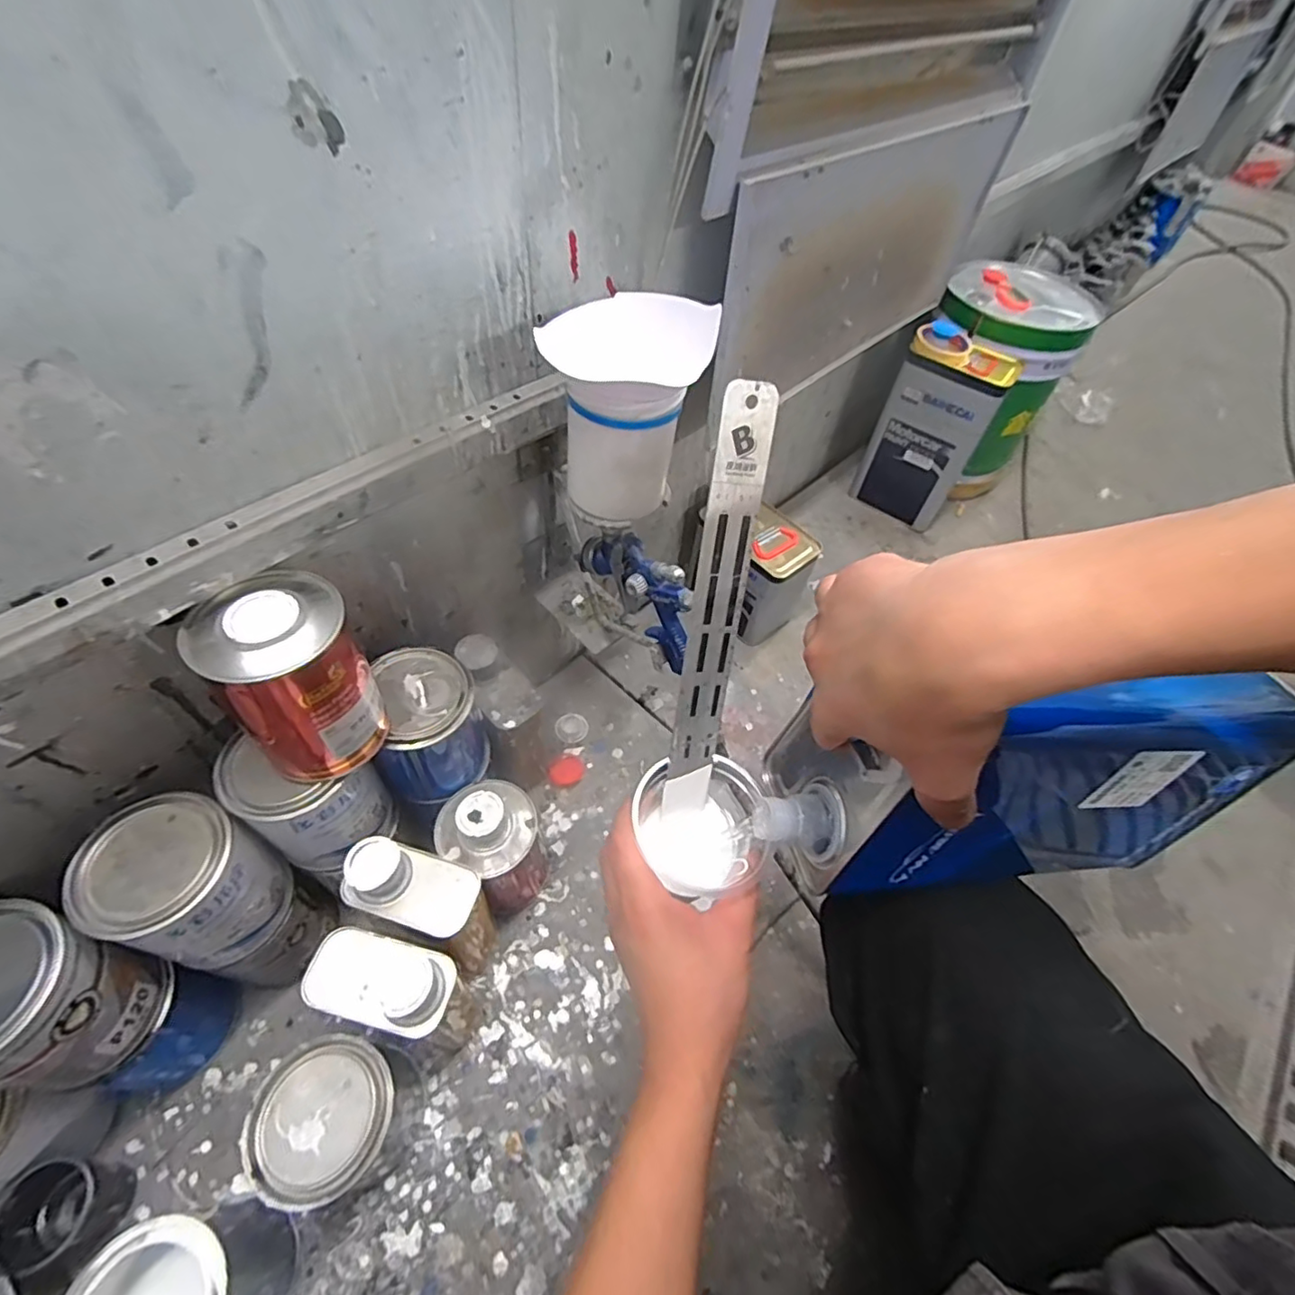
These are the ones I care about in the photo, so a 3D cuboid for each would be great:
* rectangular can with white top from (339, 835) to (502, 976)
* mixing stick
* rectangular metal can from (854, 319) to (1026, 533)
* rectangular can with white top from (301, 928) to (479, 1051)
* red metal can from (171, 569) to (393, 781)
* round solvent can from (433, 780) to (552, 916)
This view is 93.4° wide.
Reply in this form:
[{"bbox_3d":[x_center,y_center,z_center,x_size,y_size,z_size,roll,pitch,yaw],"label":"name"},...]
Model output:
[{"bbox_3d":[-0.212,0.254,0.597,0.116,0.205,0.063,17,53,7],"label":"rectangular can with white top"},{"bbox_3d":[0.040,-0.014,0.365,0.031,0.263,0.006,0,22,-18],"label":"mixing stick"},{"bbox_3d":[0.507,-0.383,1.102,0.164,0.335,0.109,31,56,17],"label":"rectangular metal can"},{"bbox_3d":[-0.225,0.319,0.551,0.114,0.214,0.071,14,53,5],"label":"rectangular can with white top"},{"bbox_3d":[-0.264,0.030,0.469,0.094,0.158,0.088,3,53,-4],"label":"red metal can"},{"bbox_3d":[-0.162,0.211,0.656,0.100,0.183,0.094,-25,59,-22],"label":"round solvent can"}]

